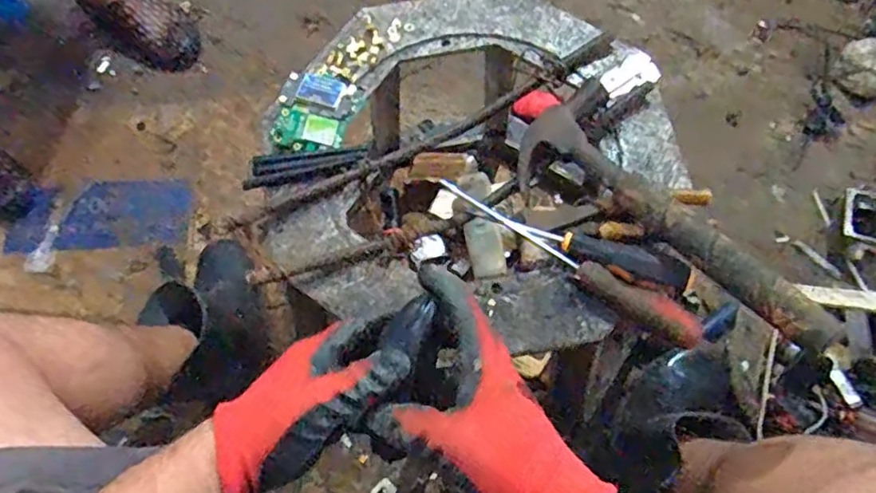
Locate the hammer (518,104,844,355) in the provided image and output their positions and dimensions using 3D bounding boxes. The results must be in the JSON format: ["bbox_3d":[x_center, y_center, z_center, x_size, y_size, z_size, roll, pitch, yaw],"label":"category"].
[{"bbox_3d":[0.178,-0.017,0.503,0.074,0.030,0.296,-36,57,-14],"label":"hammer"}]

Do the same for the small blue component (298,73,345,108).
[{"bbox_3d":[-0.116,-0.155,0.606,0.040,0.007,0.028,16,71,8],"label":"small blue component"}]

